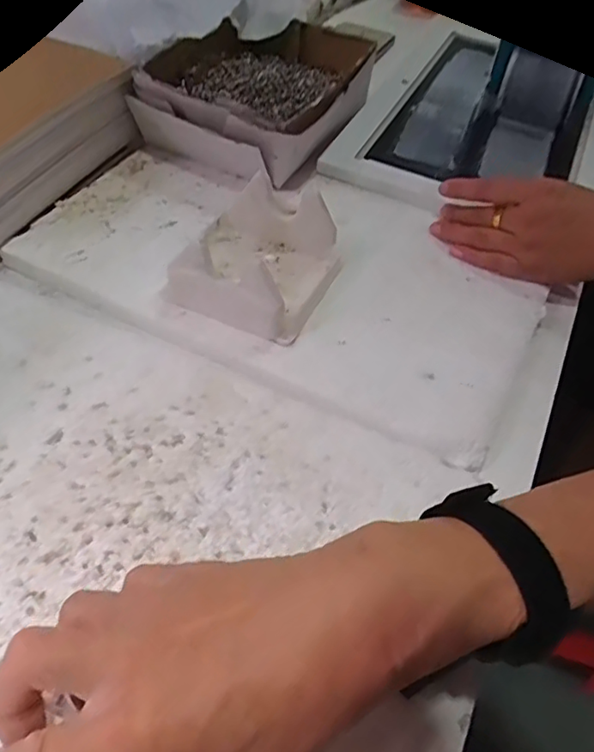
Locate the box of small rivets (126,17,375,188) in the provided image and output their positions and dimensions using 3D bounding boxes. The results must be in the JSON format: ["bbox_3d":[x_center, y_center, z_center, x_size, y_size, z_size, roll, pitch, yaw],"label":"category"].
[{"bbox_3d":[-0.040,-0.281,0.596,0.177,0.070,0.251,19,50,13],"label":"box of small rivets"}]

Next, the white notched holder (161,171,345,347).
[{"bbox_3d":[-0.030,-0.091,0.445,0.107,0.056,0.105,23,52,13],"label":"white notched holder"}]

